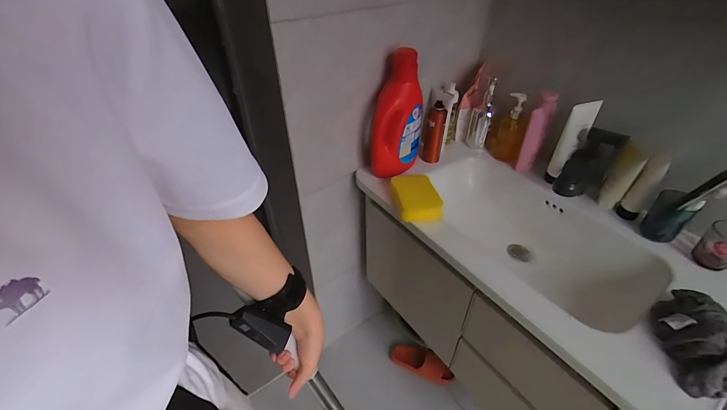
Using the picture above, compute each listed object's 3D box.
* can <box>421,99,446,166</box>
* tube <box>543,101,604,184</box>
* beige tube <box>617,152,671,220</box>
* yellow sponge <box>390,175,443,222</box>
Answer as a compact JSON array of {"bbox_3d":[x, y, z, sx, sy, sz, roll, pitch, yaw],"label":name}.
[{"bbox_3d":[0.180,-0.181,0.888,0.047,0.162,0.057,7,42,8],"label":"can"},{"bbox_3d":[0.480,-0.143,0.800,0.051,0.205,0.047,25,47,26],"label":"tube"},{"bbox_3d":[0.591,-0.035,0.728,0.039,0.148,0.032,25,47,26],"label":"beige tube"},{"bbox_3d":[0.118,-0.016,0.787,0.095,0.043,0.120,-6,41,-7],"label":"yellow sponge"}]

